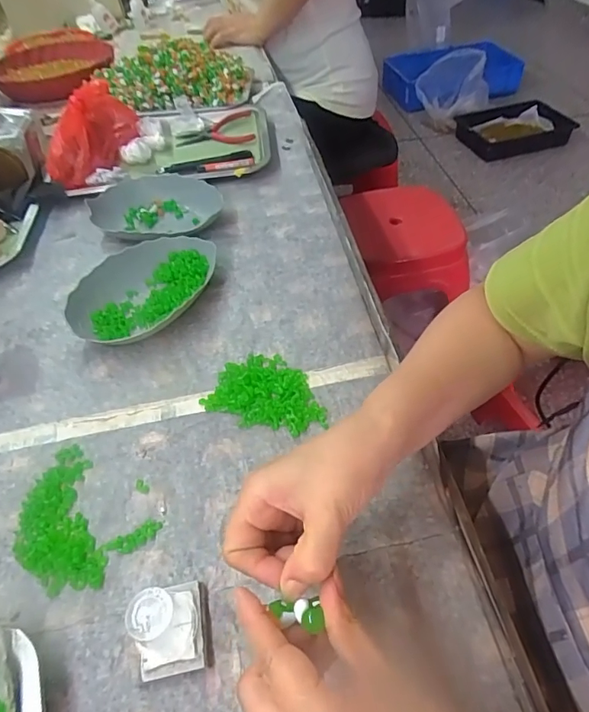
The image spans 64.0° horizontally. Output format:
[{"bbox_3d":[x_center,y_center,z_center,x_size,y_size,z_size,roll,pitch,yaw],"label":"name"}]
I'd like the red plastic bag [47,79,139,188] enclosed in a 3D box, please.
[{"bbox_3d":[-0.286,-0.327,0.672,0.056,0.081,0.178,13,53,16],"label":"red plastic bag"}]

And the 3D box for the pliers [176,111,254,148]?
[{"bbox_3d":[-0.126,-0.350,0.737,0.121,0.017,0.082,-10,50,-2],"label":"pliers"}]

